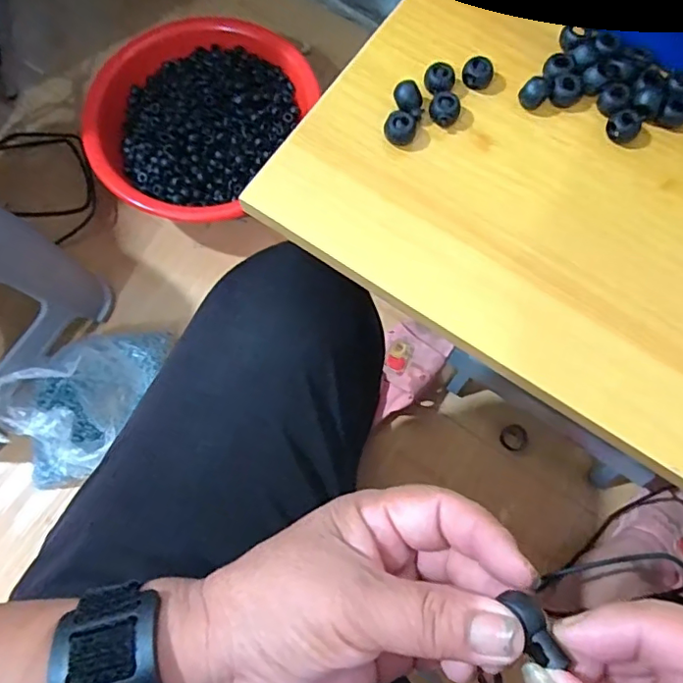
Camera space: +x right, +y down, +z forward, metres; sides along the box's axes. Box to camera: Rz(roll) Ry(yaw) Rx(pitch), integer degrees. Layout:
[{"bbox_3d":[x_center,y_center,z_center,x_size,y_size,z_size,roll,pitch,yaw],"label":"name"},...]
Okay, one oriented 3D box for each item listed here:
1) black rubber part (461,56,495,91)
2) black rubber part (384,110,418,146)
[{"bbox_3d":[0.079,-0.155,0.317,0.017,0.012,0.014,29,75,7],"label":"black rubber part"},{"bbox_3d":[0.034,-0.120,0.307,0.017,0.011,0.017,19,74,4],"label":"black rubber part"}]

